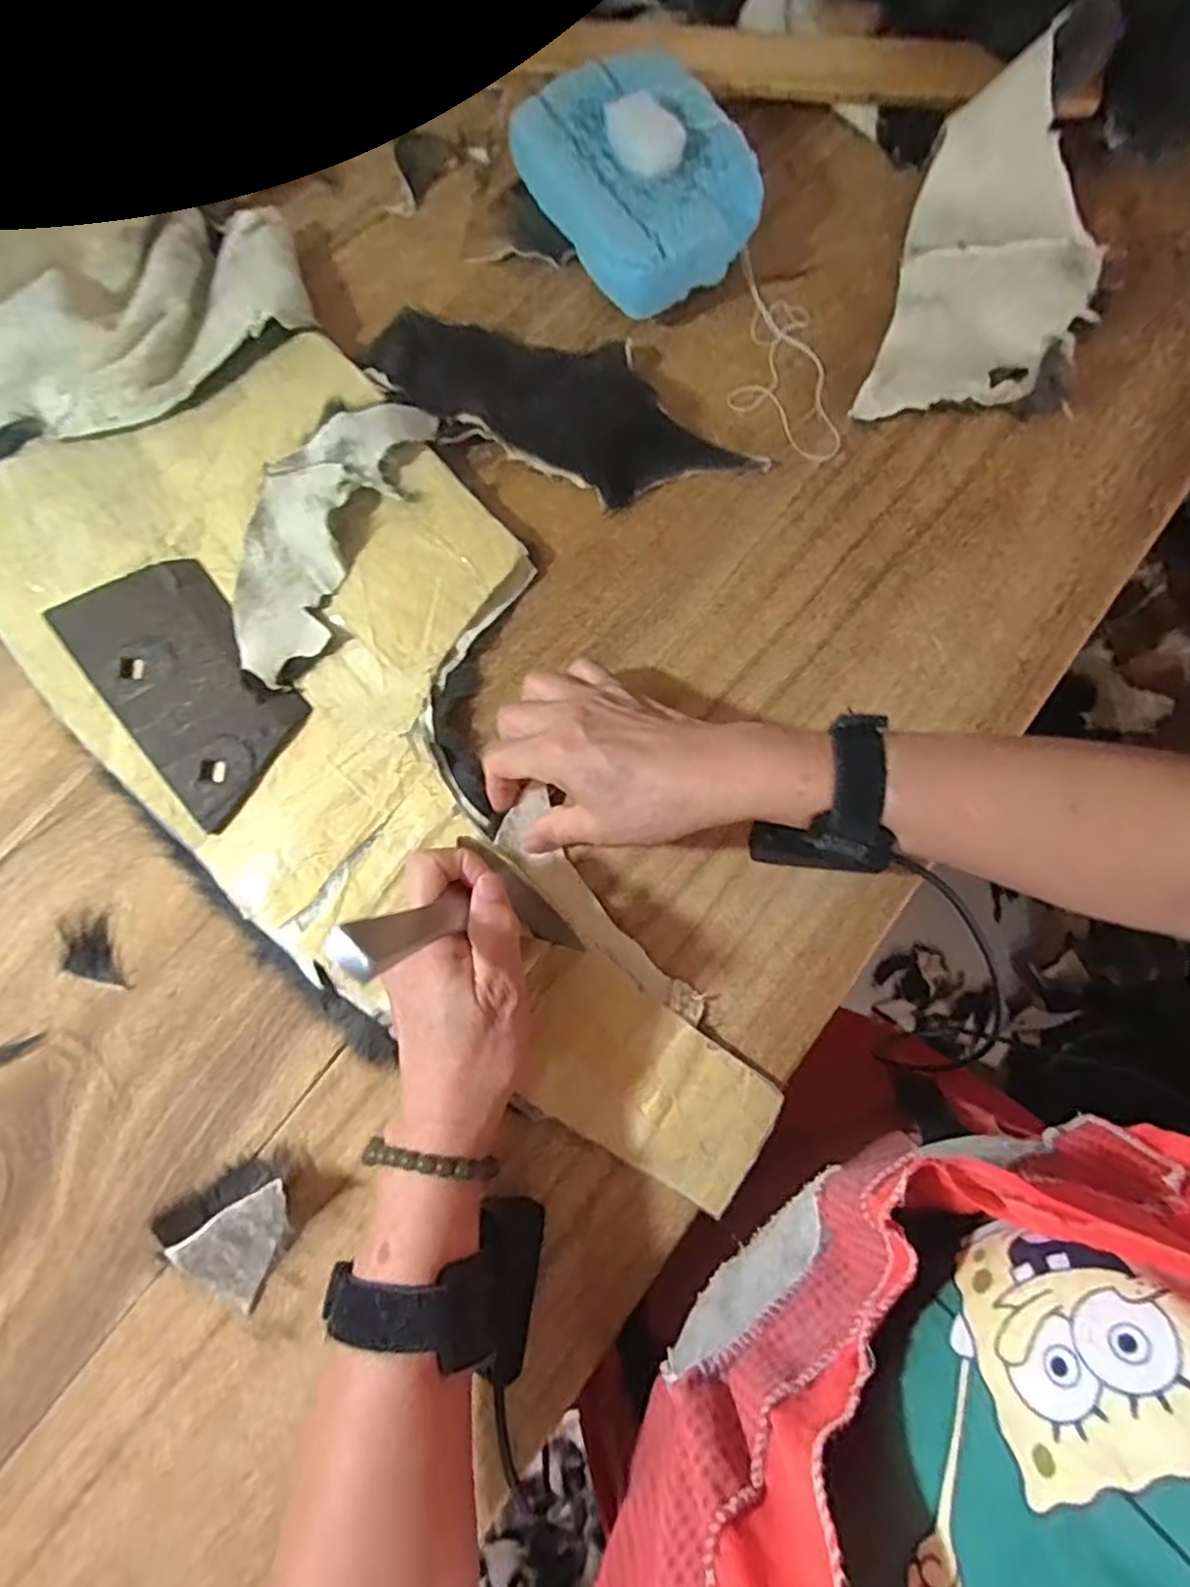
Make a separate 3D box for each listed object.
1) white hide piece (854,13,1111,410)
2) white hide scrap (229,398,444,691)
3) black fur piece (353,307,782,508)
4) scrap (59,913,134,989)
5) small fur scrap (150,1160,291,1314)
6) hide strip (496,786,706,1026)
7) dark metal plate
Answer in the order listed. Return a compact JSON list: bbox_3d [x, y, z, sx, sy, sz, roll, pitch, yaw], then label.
[{"bbox_3d":[0.281,-0.368,0.468,0.129,0.067,0.255,19,77,3],"label":"white hide piece"},{"bbox_3d":[-0.173,-0.166,0.423,0.074,0.030,0.197,22,78,4],"label":"white hide scrap"},{"bbox_3d":[-0.020,-0.259,0.457,0.255,0.032,0.095,23,78,4],"label":"black fur piece"},{"bbox_3d":[-0.280,0.092,0.379,0.026,0.011,0.044,-24,79,-7],"label":"scrap"},{"bbox_3d":[-0.180,0.224,0.348,0.058,0.018,0.060,0,77,-1],"label":"small fur scrap"},{"bbox_3d":[0.000,0.069,0.390,0.038,0.009,0.156,-36,80,-11],"label":"hide strip"},{"bbox_3d":[-0.245,-0.070,0.414,0.088,0.005,0.168,-39,81,-9],"label":"dark metal plate"}]

